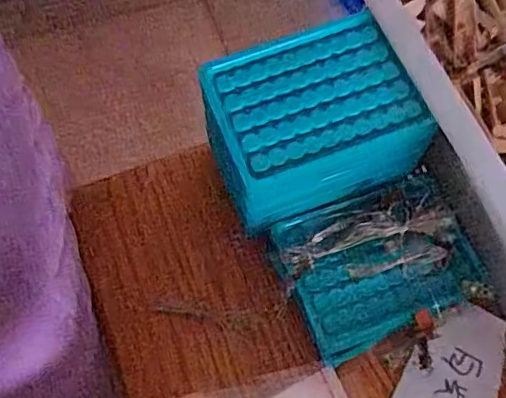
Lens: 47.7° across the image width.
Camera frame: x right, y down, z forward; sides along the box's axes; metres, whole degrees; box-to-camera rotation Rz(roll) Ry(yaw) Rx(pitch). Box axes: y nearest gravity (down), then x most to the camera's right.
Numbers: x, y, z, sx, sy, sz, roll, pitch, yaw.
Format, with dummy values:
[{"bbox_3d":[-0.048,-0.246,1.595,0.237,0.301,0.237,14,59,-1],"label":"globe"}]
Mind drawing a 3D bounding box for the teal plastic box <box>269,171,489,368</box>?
[{"bbox_3d":[0.086,0.045,0.392,0.119,0.012,0.097,-22,86,1],"label":"teal plastic box"}]

